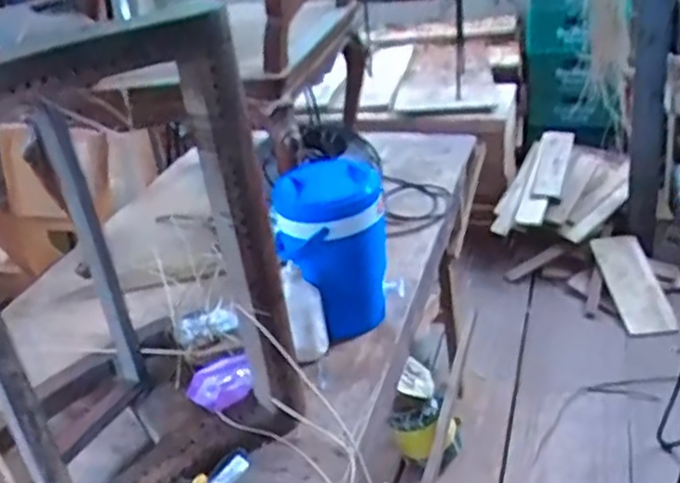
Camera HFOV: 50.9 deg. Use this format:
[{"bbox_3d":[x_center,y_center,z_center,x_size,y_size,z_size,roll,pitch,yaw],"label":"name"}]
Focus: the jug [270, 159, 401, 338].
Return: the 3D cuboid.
[{"bbox_3d":[-0.008,0.007,1.229,0.182,0.252,0.206,-6,28,1],"label":"jug"}]

